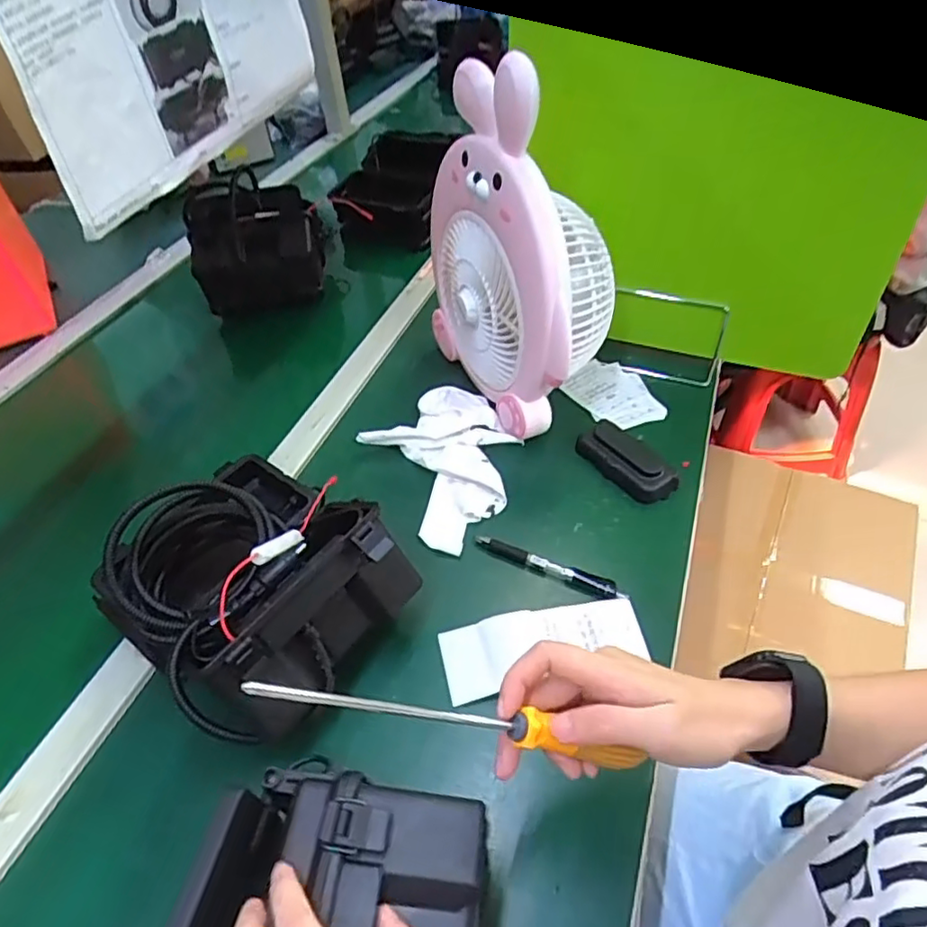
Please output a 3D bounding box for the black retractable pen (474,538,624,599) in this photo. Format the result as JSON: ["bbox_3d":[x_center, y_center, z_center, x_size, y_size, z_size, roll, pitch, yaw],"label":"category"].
[{"bbox_3d":[0.076,0.093,0.566,0.141,0.007,0.015,18,51,20],"label":"black retractable pen"}]

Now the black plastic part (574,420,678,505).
[{"bbox_3d":[0.168,-0.005,0.634,0.054,0.025,0.103,-29,52,-21],"label":"black plastic part"}]

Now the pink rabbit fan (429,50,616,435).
[{"bbox_3d":[0.064,-0.208,0.640,0.132,0.318,0.243,-21,49,-14],"label":"pink rabbit fan"}]

